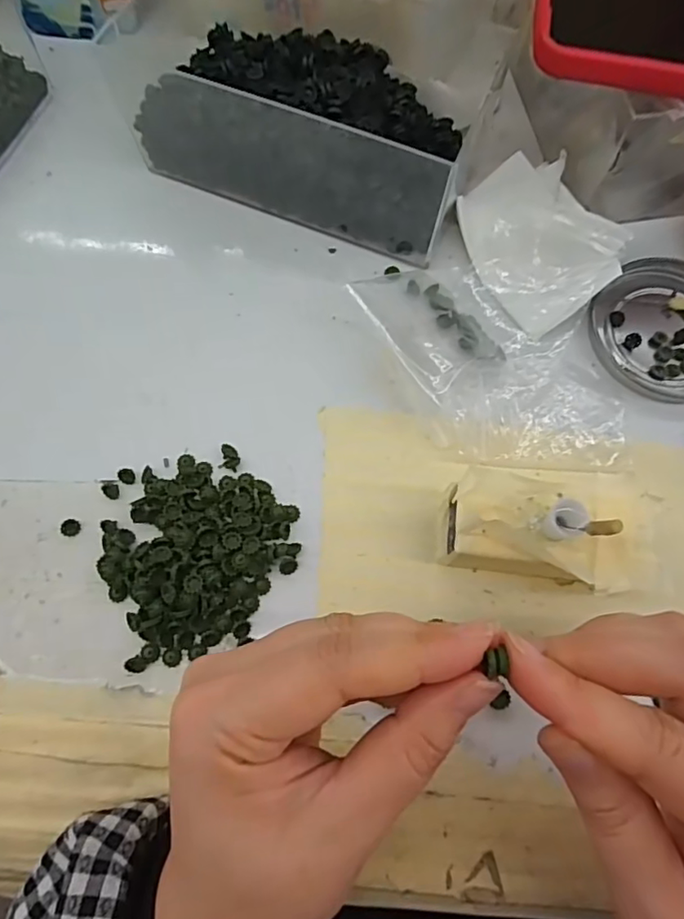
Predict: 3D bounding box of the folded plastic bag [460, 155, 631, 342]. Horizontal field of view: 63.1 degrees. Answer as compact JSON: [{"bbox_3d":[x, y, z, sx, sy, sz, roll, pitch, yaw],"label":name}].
[{"bbox_3d":[0.102,-0.114,0.288,0.061,0.026,0.089,-23,74,-8],"label":"folded plastic bag"}]

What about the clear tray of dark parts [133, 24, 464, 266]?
[{"bbox_3d":[-0.019,-0.175,0.293,0.165,0.055,0.084,18,72,5],"label":"clear tray of dark parts"}]

